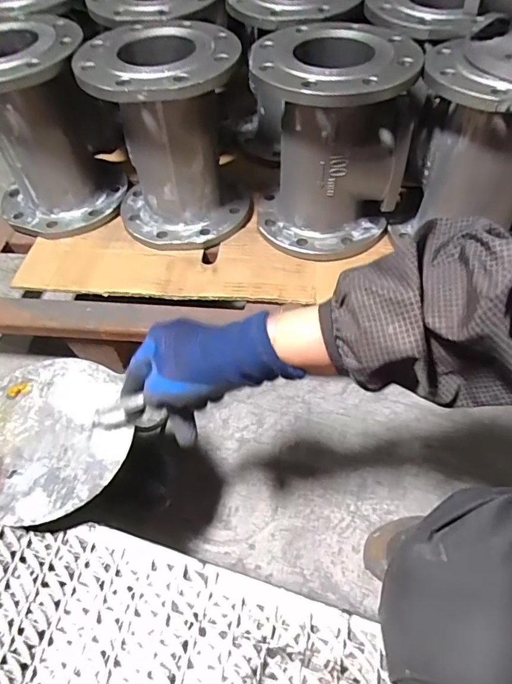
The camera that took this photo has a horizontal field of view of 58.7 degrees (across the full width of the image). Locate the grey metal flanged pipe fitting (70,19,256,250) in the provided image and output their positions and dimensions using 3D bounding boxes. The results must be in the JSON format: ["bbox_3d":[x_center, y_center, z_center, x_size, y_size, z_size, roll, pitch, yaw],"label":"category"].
[{"bbox_3d":[-0.122,-0.297,0.686,0.207,0.256,0.201,-11,54,-6],"label":"grey metal flanged pipe fitting"}]

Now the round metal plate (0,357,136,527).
[{"bbox_3d":[-0.204,0.087,0.436,0.155,0.009,0.163,-1,51,1],"label":"round metal plate"}]

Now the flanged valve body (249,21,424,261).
[{"bbox_3d":[0.104,-0.276,0.658,0.205,0.254,0.197,1,54,3],"label":"flanged valve body"}]

